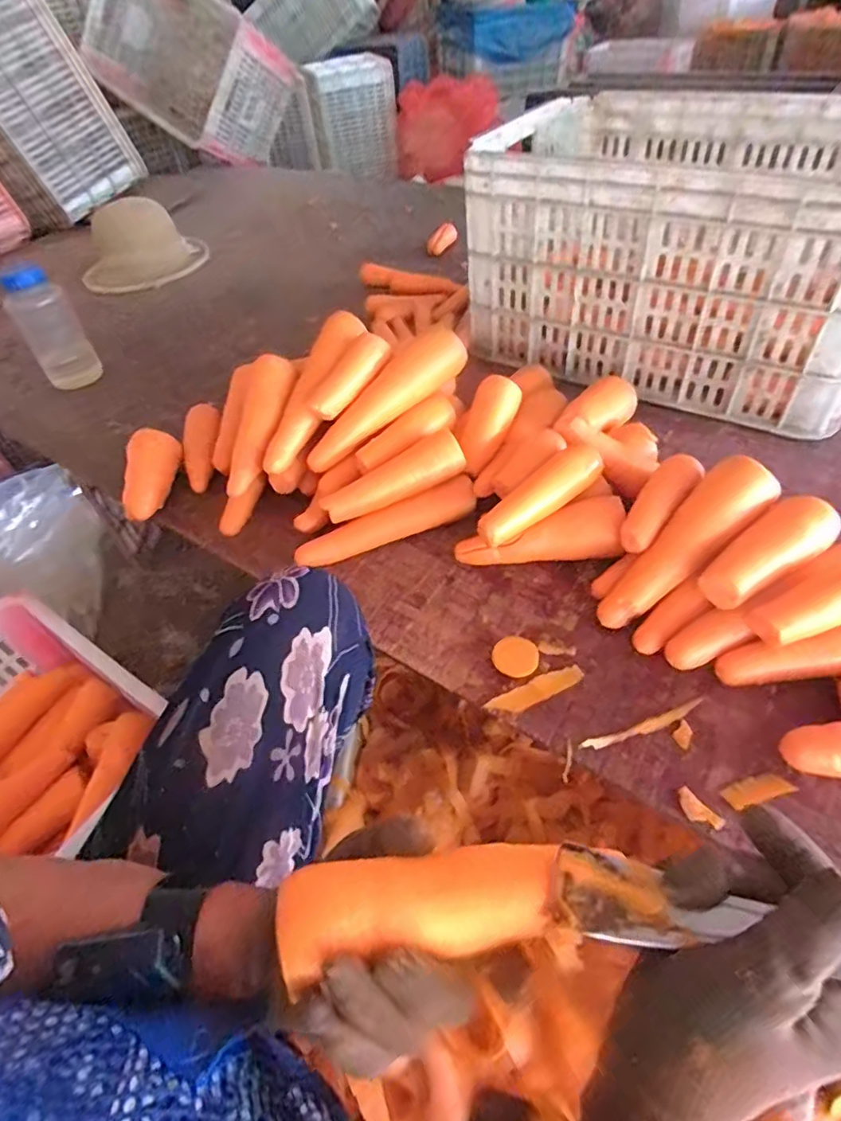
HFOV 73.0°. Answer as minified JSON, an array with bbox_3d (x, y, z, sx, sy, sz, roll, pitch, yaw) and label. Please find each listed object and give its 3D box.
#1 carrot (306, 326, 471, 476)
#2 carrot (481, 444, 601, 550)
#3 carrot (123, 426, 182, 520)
[{"bbox_3d":[-0.042,-0.179,0.642,0.217,0.045,0.047,-40,53,1],"label":"carrot"},{"bbox_3d":[0.120,-0.066,0.560,0.156,0.033,0.036,-33,54,-21],"label":"carrot"},{"bbox_3d":[-0.326,-0.103,0.685,0.047,0.043,0.119,3,71,8],"label":"carrot"}]

